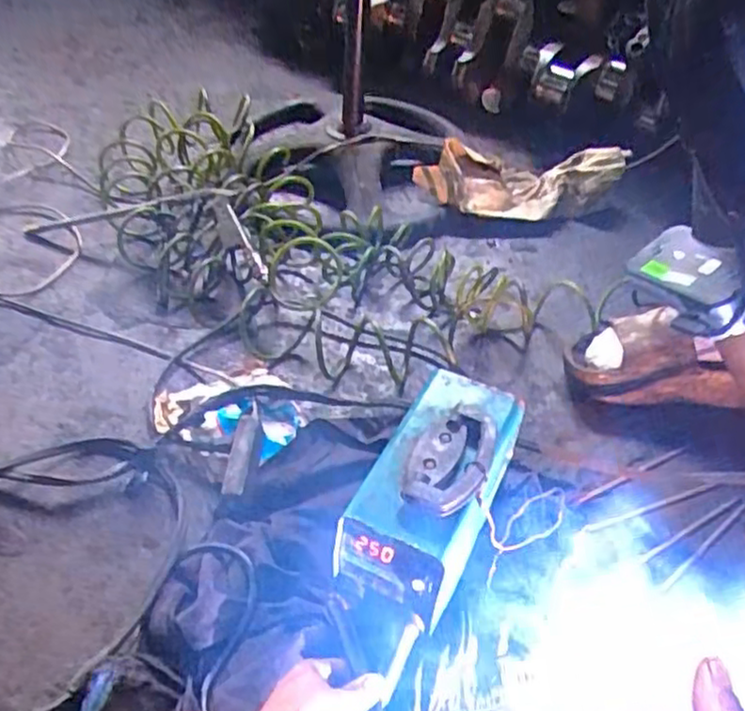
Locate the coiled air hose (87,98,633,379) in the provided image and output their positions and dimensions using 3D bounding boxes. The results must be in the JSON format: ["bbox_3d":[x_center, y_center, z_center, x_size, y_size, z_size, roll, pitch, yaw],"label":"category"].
[{"bbox_3d":[-0.128,-0.191,1.069,0.840,0.099,0.359,31,50,25],"label":"coiled air hose"}]

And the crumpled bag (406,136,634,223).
[{"bbox_3d":[0.249,-0.305,1.196,0.353,0.074,0.158,-7,46,-11],"label":"crumpled bag"}]

